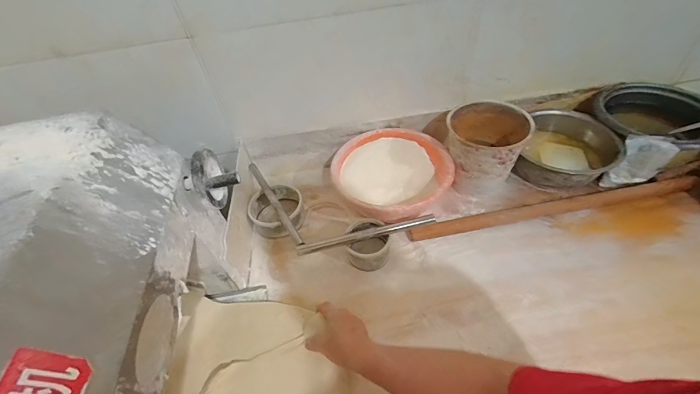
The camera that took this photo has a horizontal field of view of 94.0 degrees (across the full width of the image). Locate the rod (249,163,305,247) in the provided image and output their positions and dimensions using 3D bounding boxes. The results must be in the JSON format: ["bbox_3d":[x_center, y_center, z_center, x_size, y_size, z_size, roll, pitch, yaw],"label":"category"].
[{"bbox_3d":[-0.177,0.011,0.765,0.019,0.022,0.292,-27,51,-17],"label":"rod"}]

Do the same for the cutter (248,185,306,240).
[{"bbox_3d":[-0.181,0.035,0.813,0.128,0.057,0.133,-4,48,4],"label":"cutter"}]

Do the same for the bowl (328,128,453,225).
[{"bbox_3d":[0.102,-0.044,0.809,0.251,0.120,0.271,-4,48,4],"label":"bowl"}]

